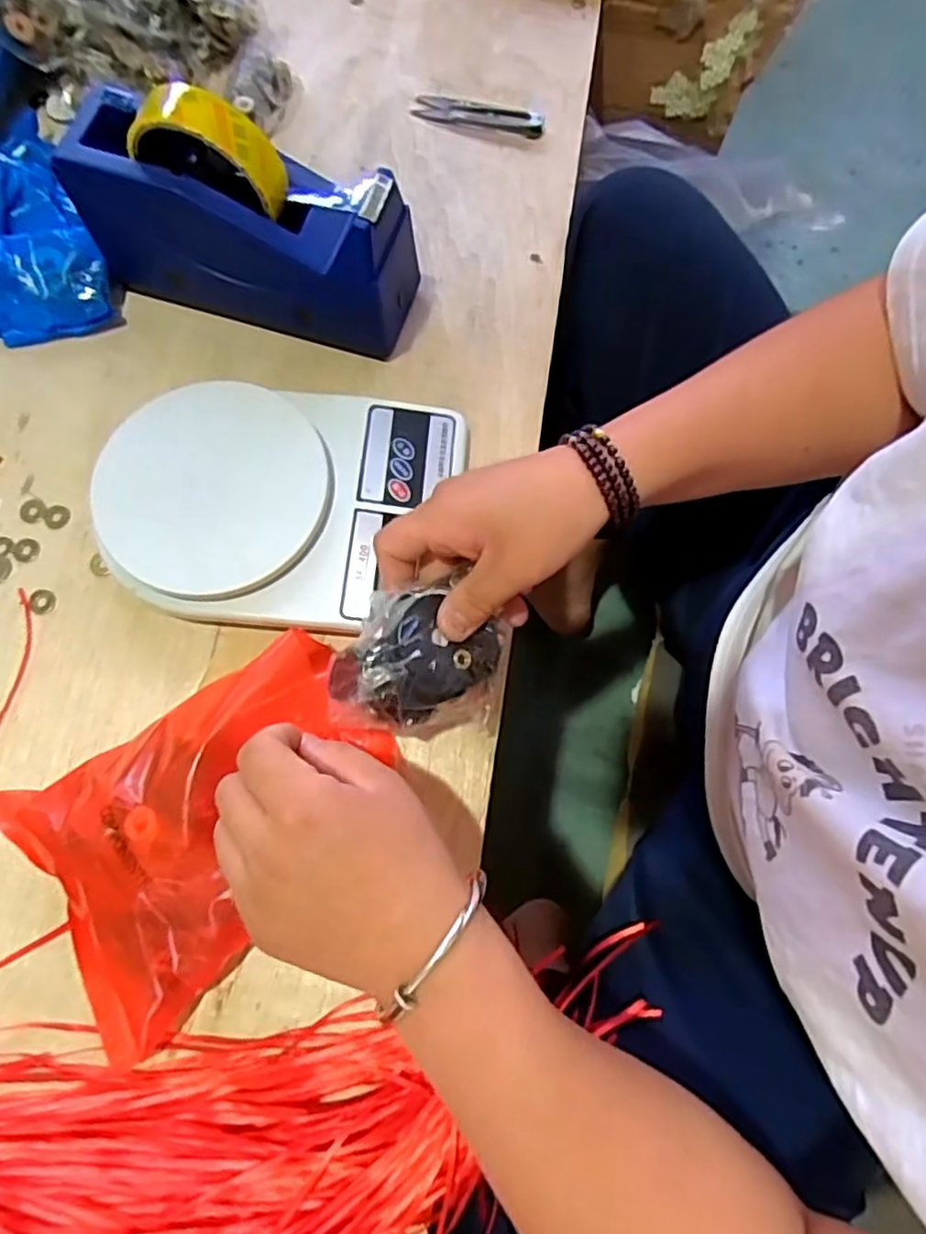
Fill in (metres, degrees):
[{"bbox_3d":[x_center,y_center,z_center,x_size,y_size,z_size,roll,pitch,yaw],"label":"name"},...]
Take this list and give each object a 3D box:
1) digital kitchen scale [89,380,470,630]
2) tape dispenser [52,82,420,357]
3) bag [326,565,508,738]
[{"bbox_3d":[-0.106,-0.068,0.409,0.199,0.043,0.146,4,74,0],"label":"digital kitchen scale"},{"bbox_3d":[-0.135,-0.244,0.416,0.202,0.124,0.065,19,74,4],"label":"tape dispenser"},{"bbox_3d":[-0.021,0.022,0.350,0.086,0.045,0.074,8,74,1],"label":"bag"}]

